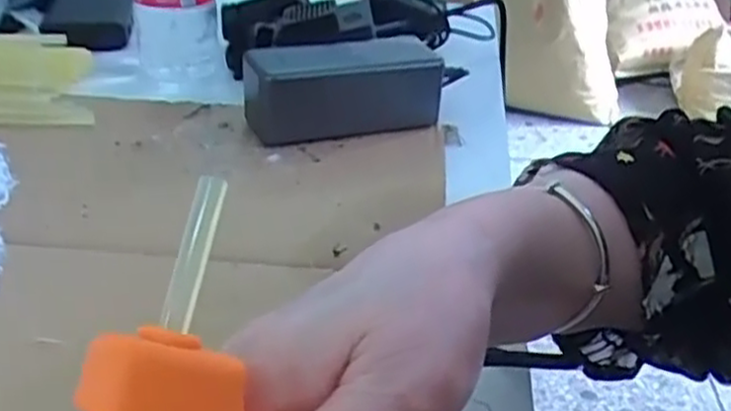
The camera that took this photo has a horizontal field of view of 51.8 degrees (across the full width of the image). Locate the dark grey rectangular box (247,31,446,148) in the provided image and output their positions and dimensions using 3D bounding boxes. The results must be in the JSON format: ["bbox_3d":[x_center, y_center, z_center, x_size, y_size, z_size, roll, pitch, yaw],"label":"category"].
[{"bbox_3d":[-0.017,-0.079,0.510,0.132,0.049,0.064,-13,34,-24],"label":"dark grey rectangular box"}]

